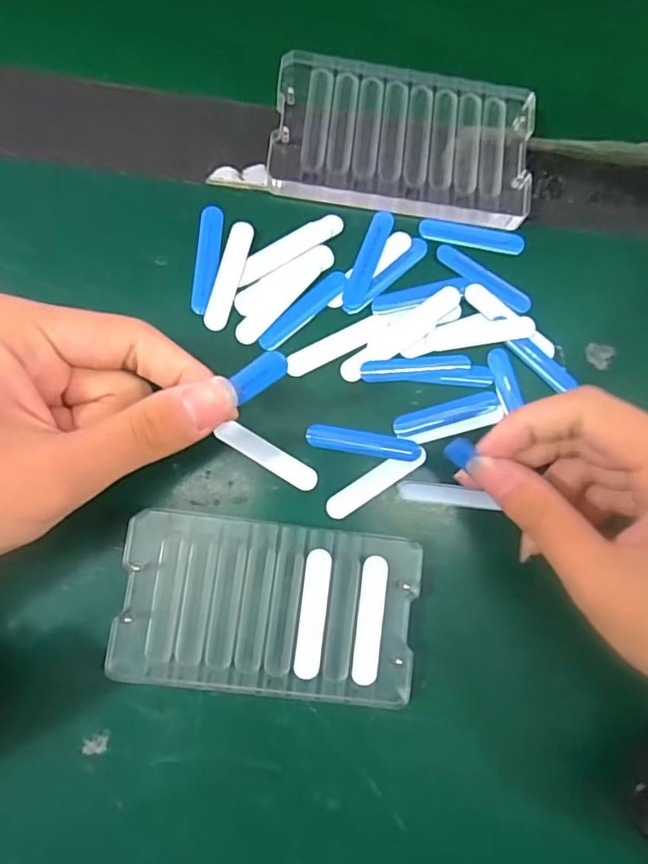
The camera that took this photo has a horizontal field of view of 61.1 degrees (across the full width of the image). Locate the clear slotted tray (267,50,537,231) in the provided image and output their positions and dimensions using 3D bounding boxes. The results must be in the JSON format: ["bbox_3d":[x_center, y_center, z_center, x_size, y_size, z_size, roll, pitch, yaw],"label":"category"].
[{"bbox_3d":[0.038,-0.140,0.261,0.122,0.011,0.067,7,82,-4],"label":"clear slotted tray"}]

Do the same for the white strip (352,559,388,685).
[{"bbox_3d":[0.019,0.077,0.225,0.011,0.004,0.050,8,82,-4],"label":"white strip"}]

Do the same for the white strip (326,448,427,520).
[{"bbox_3d":[0.024,0.022,0.242,0.050,0.004,0.010,-33,86,-8],"label":"white strip"}]

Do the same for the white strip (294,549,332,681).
[{"bbox_3d":[-0.004,0.074,0.223,0.011,0.004,0.050,7,82,-4],"label":"white strip"}]

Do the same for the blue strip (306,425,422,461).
[{"bbox_3d":[0.018,0.005,0.245,0.050,0.004,0.010,9,82,-3],"label":"blue strip"}]

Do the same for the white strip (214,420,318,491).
[{"bbox_3d":[-0.024,0.011,0.241,0.046,0.004,0.010,32,81,0],"label":"white strip"}]

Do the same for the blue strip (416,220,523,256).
[{"bbox_3d":[0.071,-0.094,0.261,0.050,0.004,0.012,6,82,-4],"label":"blue strip"}]

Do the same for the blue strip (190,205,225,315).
[{"bbox_3d":[-0.053,-0.079,0.251,0.010,0.004,0.050,7,82,-4],"label":"blue strip"}]

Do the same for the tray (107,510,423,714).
[{"bbox_3d":[-0.022,0.073,0.229,0.120,0.012,0.067,7,82,-4],"label":"tray"}]

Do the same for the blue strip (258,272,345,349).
[{"bbox_3d":[-0.010,-0.056,0.249,0.049,0.004,0.011,-42,87,-8],"label":"blue strip"}]

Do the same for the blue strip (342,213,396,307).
[{"bbox_3d":[0.021,-0.081,0.255,0.011,0.004,0.049,20,81,-2],"label":"blue strip"}]

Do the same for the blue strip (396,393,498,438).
[{"bbox_3d":[0.054,-0.008,0.249,0.045,0.004,0.010,-17,84,-7],"label":"blue strip"}]

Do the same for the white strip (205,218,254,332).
[{"bbox_3d":[-0.043,-0.071,0.249,0.011,0.004,0.050,16,82,-2],"label":"white strip"}]

